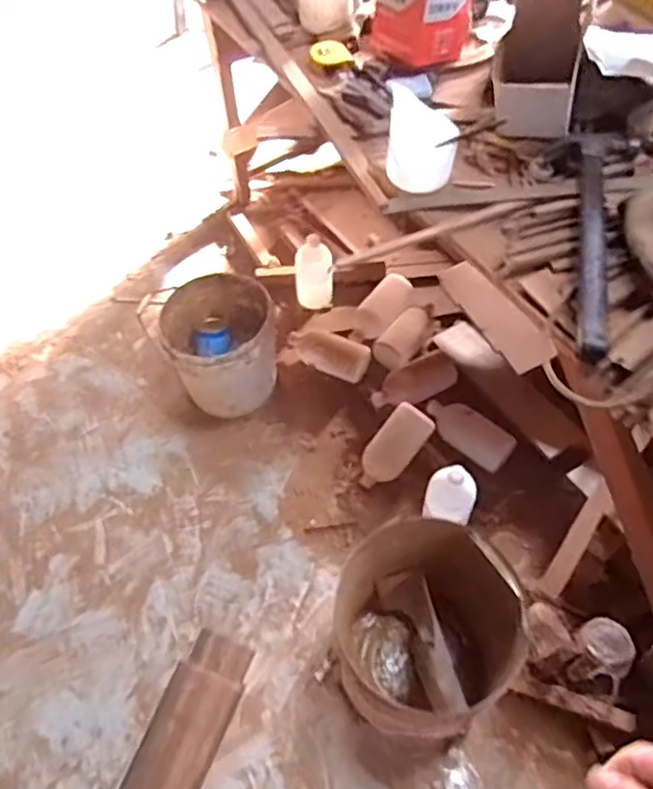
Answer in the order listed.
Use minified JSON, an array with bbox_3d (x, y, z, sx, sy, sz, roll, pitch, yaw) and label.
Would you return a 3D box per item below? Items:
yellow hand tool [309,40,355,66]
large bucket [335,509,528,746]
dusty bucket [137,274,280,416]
[{"bbox_3d":[0.010,-0.591,1.121,0.077,0.021,0.048,9,61,7],"label":"yellow hand tool"},{"bbox_3d":[0.167,0.418,1.120,0.275,0.353,0.294,-1,56,1],"label":"large bucket"},{"bbox_3d":[-0.259,-0.118,1.561,0.281,0.271,0.280,-1,56,1],"label":"dusty bucket"}]

